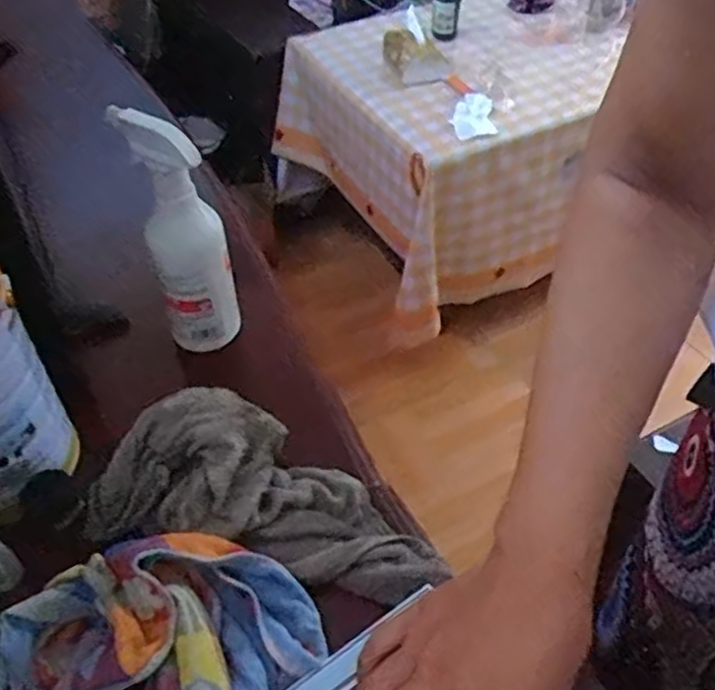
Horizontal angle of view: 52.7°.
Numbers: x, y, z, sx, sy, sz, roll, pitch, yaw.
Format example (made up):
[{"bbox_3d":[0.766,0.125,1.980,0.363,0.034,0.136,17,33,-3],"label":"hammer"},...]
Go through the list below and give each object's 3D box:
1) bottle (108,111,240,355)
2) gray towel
[{"bbox_3d":[-0.154,-0.097,0.646,0.070,0.216,0.069,-14,48,-11],"label":"bottle"},{"bbox_3d":[-0.068,0.109,0.563,0.272,0.063,0.126,8,48,10],"label":"gray towel"}]

